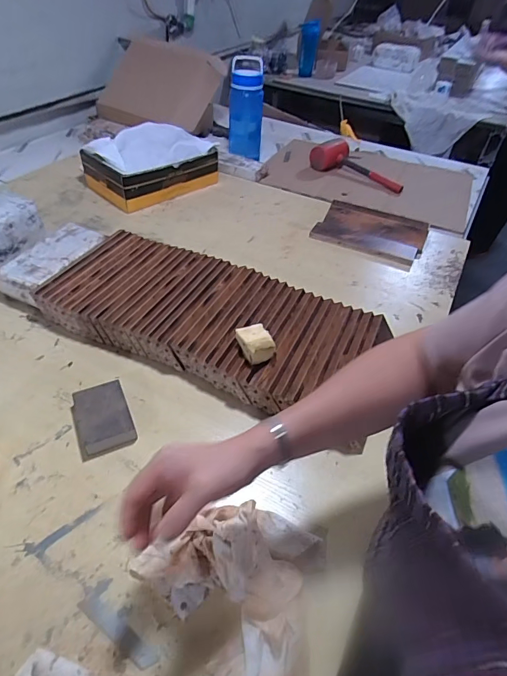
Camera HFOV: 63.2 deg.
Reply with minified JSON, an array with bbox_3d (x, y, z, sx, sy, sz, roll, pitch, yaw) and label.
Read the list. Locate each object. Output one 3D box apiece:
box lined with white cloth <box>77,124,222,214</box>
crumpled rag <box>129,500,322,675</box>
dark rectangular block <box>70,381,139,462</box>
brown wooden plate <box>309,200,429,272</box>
[{"bbox_3d":[-0.277,-0.481,1.130,0.309,0.127,0.228,-33,56,-31],"label":"box lined with white cloth"},{"bbox_3d":[-0.008,0.267,0.436,0.171,0.050,0.200,-27,50,-27],"label":"crumpled rag"},{"bbox_3d":[-0.215,0.112,0.587,0.073,0.029,0.103,-17,46,-19],"label":"dark rectangular block"},{"bbox_3d":[0.283,-0.256,0.996,0.247,0.018,0.162,22,62,16],"label":"brown wooden plate"}]

